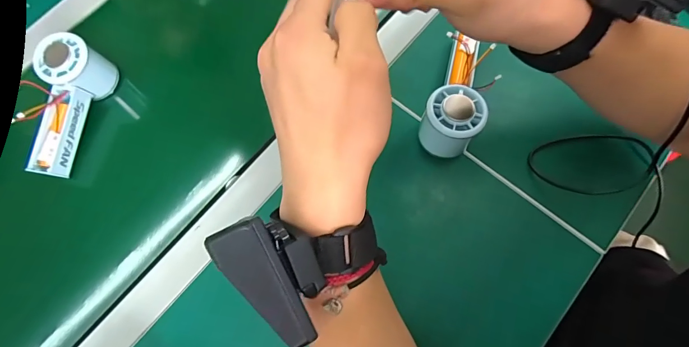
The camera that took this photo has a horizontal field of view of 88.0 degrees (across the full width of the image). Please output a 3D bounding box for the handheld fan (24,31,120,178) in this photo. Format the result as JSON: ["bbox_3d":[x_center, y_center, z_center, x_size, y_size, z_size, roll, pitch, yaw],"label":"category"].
[{"bbox_3d":[-0.310,-0.074,0.403,0.045,0.062,0.148,12,87,5],"label":"handheld fan"}]

